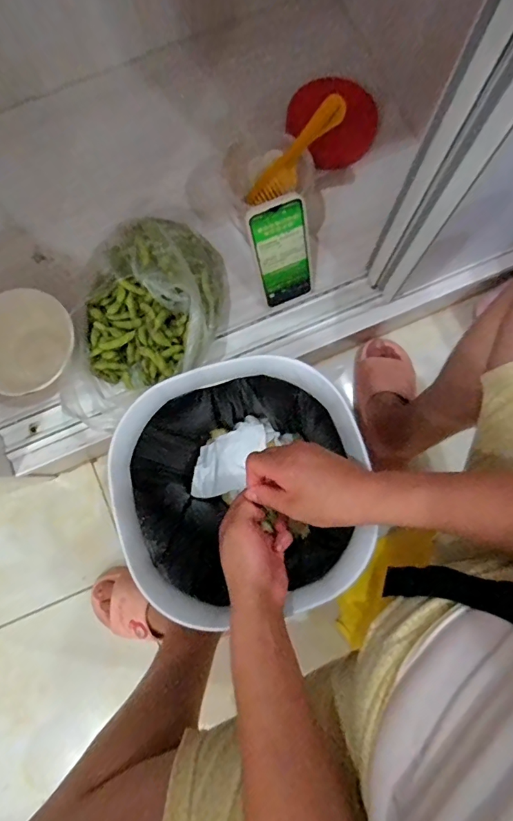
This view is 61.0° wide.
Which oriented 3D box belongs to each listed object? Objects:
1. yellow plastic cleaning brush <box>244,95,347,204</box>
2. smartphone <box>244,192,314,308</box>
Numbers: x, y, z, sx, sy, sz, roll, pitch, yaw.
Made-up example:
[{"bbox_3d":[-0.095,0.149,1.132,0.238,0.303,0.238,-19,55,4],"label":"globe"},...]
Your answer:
[{"bbox_3d":[0.050,-0.334,0.581,0.026,0.177,0.033,-9,74,-42],"label":"yellow plastic cleaning brush"},{"bbox_3d":[0.037,-0.213,0.601,0.079,0.163,0.011,-23,55,0],"label":"smartphone"}]

